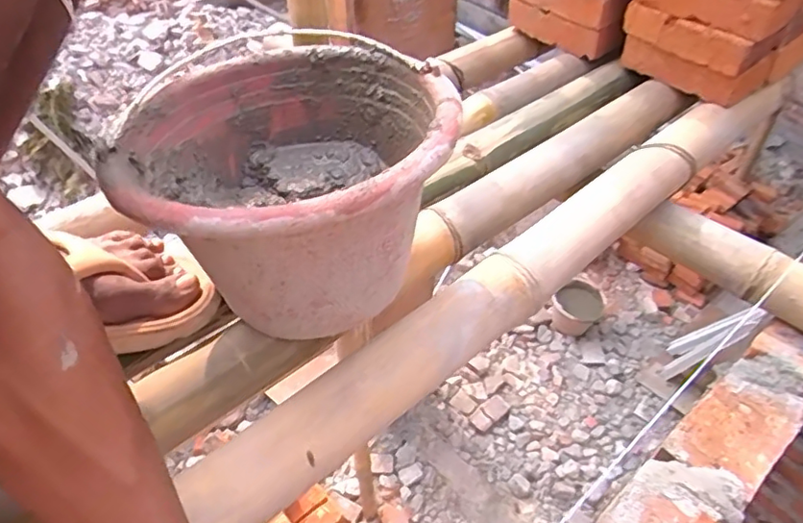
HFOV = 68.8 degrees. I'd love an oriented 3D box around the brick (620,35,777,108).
[{"bbox_3d":[0.376,-0.261,0.752,0.108,0.049,0.165,-36,57,-28],"label":"brick"}]

